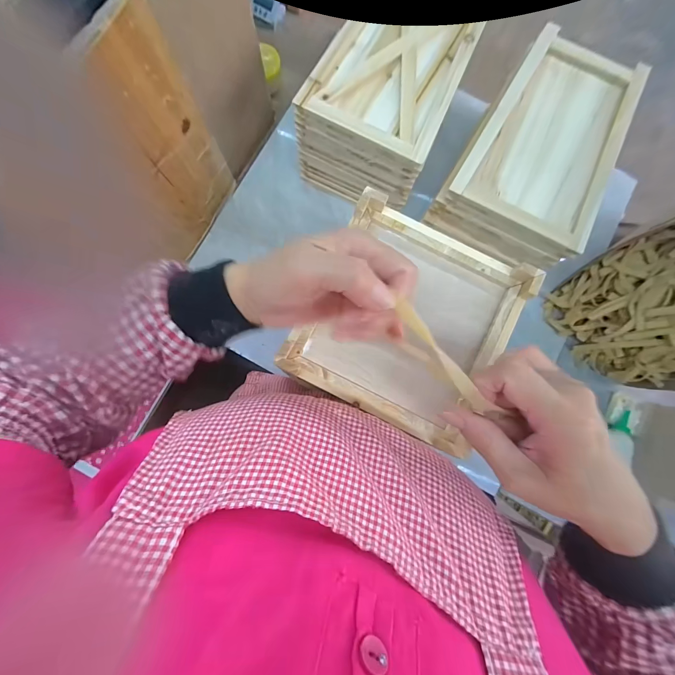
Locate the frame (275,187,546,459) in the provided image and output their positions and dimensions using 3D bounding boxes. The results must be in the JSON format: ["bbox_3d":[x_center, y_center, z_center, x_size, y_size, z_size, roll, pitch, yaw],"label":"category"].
[{"bbox_3d":[0.073,-0.018,0.327,0.194,0.041,0.202,26,83,2],"label":"frame"}]

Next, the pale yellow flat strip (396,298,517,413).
[{"bbox_3d":[0.072,0.018,0.202,0.015,0.010,0.098,-43,101,-6],"label":"pale yellow flat strip"}]

